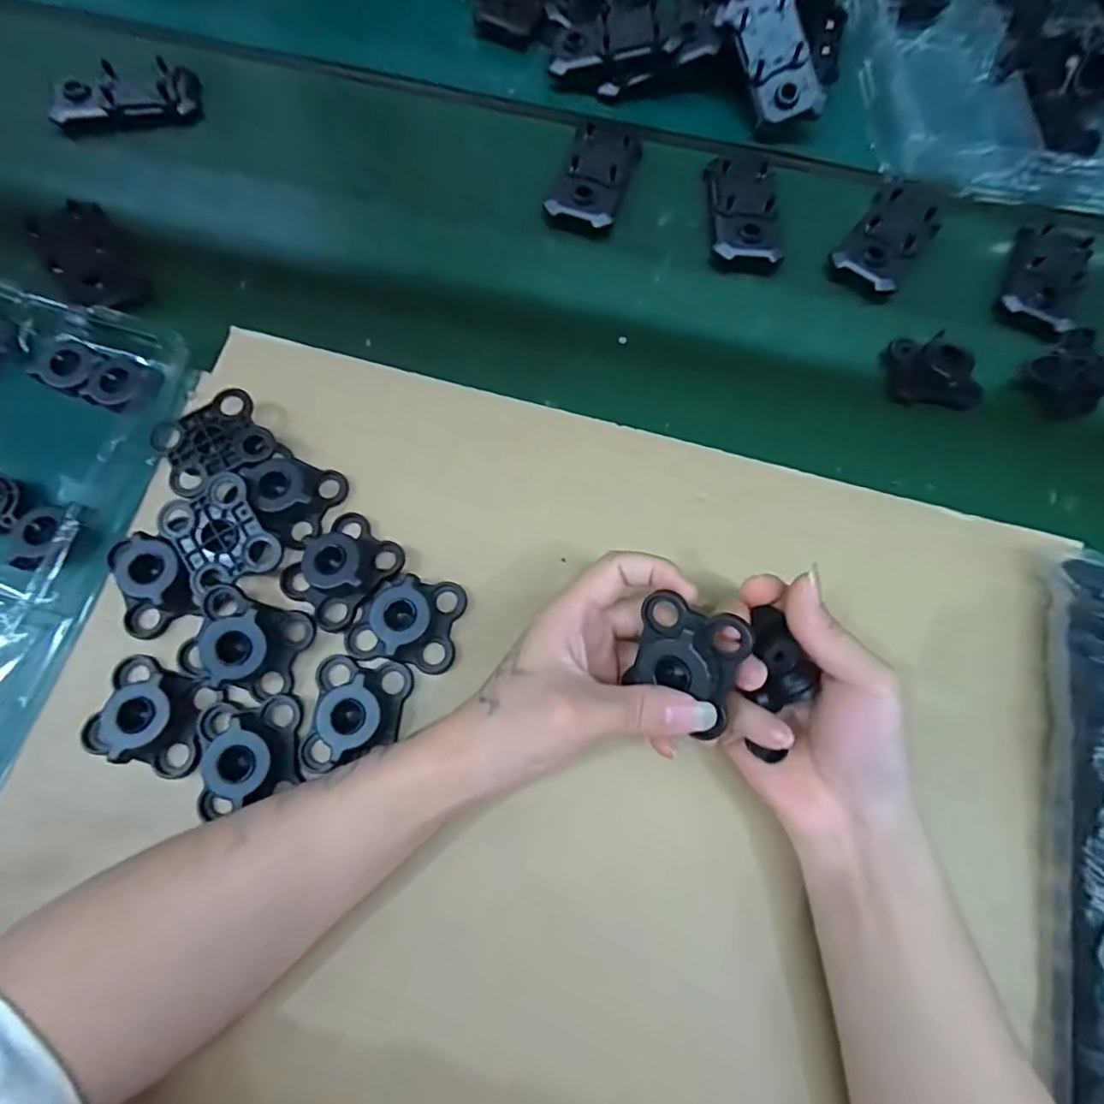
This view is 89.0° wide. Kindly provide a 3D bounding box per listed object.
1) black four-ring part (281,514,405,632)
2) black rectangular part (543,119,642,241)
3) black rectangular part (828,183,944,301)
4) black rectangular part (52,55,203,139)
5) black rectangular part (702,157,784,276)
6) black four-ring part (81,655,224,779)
[{"bbox_3d":[-0.118,0.007,0.309,0.049,0.021,0.058,39,76,9],"label":"black four-ring part"},{"bbox_3d":[0.034,-0.293,0.436,0.054,0.015,0.105,19,73,3],"label":"black rectangular part"},{"bbox_3d":[0.258,-0.241,0.429,0.053,0.010,0.102,36,75,8],"label":"black rectangular part"},{"bbox_3d":[-0.332,-0.352,0.436,0.105,0.016,0.053,-15,74,-7],"label":"black rectangular part"},{"bbox_3d":[0.147,-0.261,0.430,0.052,0.013,0.104,1,73,-2],"label":"black rectangular part"},{"bbox_3d":[-0.206,0.084,0.286,0.058,0.016,0.049,19,73,3],"label":"black four-ring part"}]

